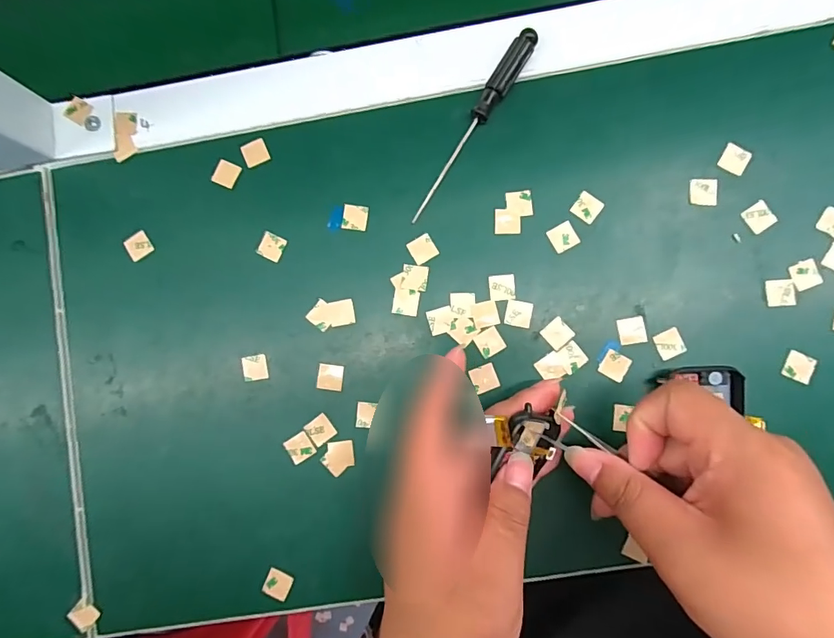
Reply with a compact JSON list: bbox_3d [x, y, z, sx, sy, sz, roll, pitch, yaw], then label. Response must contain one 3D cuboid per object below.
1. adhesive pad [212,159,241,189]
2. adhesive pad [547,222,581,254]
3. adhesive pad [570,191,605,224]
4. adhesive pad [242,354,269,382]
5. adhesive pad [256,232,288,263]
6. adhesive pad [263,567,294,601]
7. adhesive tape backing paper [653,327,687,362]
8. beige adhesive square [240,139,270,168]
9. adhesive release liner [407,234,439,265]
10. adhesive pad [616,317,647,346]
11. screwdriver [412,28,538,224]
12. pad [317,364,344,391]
[{"bbox_3d":[-0.122,-0.092,0.290,0.014,0.004,0.016,22,88,5],"label":"adhesive pad"},{"bbox_3d":[0.089,-0.050,0.275,0.016,0.004,0.015,-29,85,1],"label":"adhesive pad"},{"bbox_3d":[0.103,-0.068,0.275,0.016,0.004,0.016,37,89,5],"label":"adhesive pad"},{"bbox_3d":[-0.101,0.030,0.283,0.015,0.004,0.015,-9,86,3],"label":"adhesive pad"},{"bbox_3d":[-0.092,-0.046,0.287,0.015,0.004,0.016,25,88,5],"label":"adhesive pad"},{"bbox_3d":[-0.083,0.159,0.273,0.015,0.004,0.014,21,88,5],"label":"adhesive pad"},{"bbox_3d":[0.149,0.014,0.267,0.016,0.004,0.016,-25,85,2],"label":"adhesive tape backing paper"},{"bbox_3d":[-0.104,-0.106,0.292,0.016,0.004,0.015,-27,85,2],"label":"beige adhesive square"},{"bbox_3d":[0.003,-0.043,0.280,0.015,0.004,0.016,-32,85,1],"label":"adhesive release liner"},{"bbox_3d":[0.127,0.007,0.269,0.015,0.004,0.016,-8,86,3],"label":"adhesive pad"},{"bbox_3d":[0.033,-0.117,0.277,0.014,0.012,0.130,34,89,5],"label":"screwdriver"},{"bbox_3d":[-0.053,0.036,0.279,0.015,0.004,0.016,6,87,4],"label":"pad"}]

